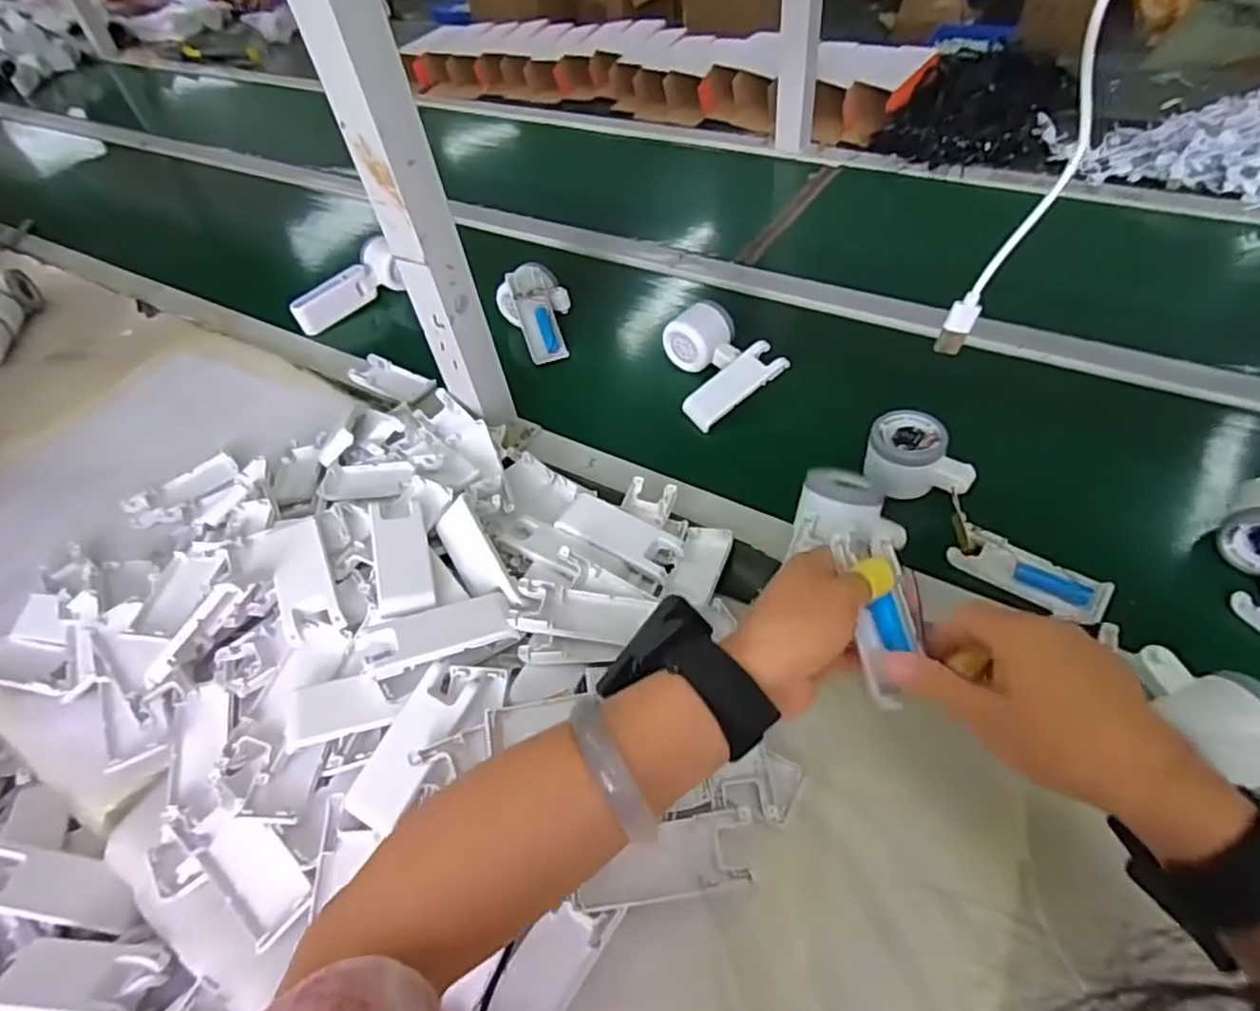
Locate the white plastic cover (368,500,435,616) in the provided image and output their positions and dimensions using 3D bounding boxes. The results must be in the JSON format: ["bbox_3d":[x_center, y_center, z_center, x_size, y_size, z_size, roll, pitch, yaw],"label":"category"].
[{"bbox_3d":[-0.167,0.037,0.497,0.039,0.008,0.094,-5,58,-19],"label":"white plastic cover"}]

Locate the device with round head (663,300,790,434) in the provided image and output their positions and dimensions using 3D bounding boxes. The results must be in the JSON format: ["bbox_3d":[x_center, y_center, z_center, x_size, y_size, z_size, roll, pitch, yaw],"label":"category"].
[{"bbox_3d":[0.082,-0.145,0.671,0.097,0.047,0.116,-25,50,-13],"label":"device with round head"}]

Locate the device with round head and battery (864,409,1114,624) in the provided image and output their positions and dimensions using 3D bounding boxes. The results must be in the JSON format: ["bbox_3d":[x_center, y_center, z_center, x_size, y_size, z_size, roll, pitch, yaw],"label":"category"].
[{"bbox_3d":[0.265,0.007,0.520,0.060,0.047,0.204,-28,51,-15],"label":"device with round head and battery"}]

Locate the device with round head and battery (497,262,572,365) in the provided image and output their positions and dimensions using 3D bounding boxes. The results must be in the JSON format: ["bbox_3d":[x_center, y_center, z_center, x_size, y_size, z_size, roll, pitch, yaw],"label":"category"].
[{"bbox_3d":[-0.105,-0.218,0.763,0.076,0.066,0.109,-16,49,-5],"label":"device with round head and battery"}]

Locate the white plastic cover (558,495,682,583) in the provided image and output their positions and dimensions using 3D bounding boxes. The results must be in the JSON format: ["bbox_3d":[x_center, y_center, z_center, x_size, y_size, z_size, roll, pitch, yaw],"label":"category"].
[{"bbox_3d":[-0.008,0.024,0.539,0.098,0.017,0.039,21,56,24],"label":"white plastic cover"}]

